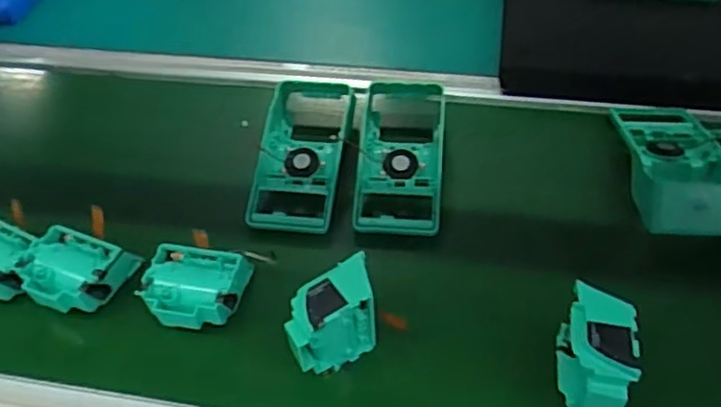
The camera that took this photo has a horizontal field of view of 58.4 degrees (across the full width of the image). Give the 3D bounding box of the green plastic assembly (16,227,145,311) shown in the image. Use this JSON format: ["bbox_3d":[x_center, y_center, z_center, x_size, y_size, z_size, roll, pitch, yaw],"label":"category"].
[{"bbox_3d":[-0.247,0.060,0.557,0.079,0.030,0.070,10,50,14],"label":"green plastic assembly"}]

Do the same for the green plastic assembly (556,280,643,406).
[{"bbox_3d":[0.166,0.108,0.455,0.044,0.066,0.076,9,50,13],"label":"green plastic assembly"}]

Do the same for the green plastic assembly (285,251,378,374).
[{"bbox_3d":[-0.021,0.086,0.493,0.071,0.069,0.049,-18,49,-11],"label":"green plastic assembly"}]

